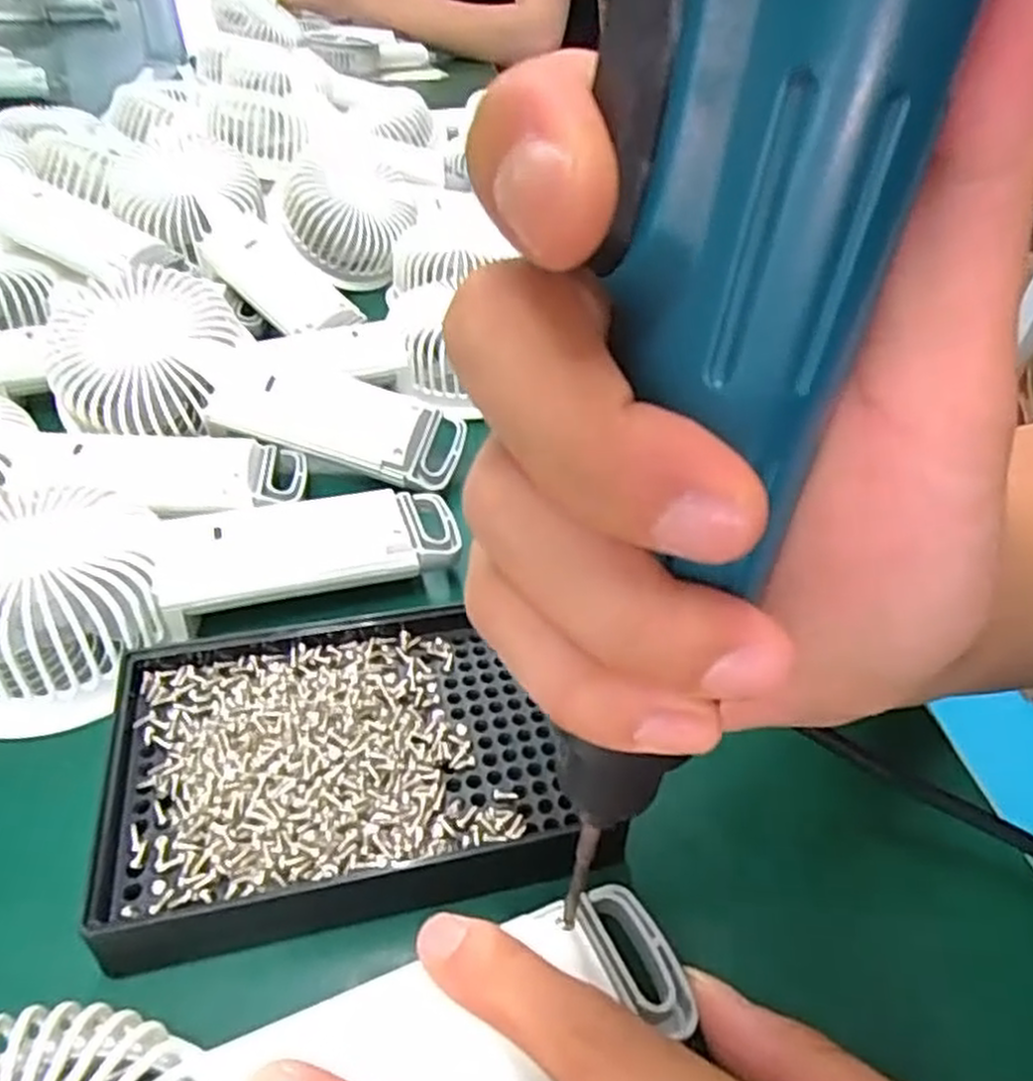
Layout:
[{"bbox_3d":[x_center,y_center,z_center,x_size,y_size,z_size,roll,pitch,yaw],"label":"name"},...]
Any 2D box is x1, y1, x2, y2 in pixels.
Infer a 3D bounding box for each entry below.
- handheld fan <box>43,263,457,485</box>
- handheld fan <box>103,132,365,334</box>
[{"bbox_3d":[-0.109,-0.067,0.340,0.174,0.044,0.071,18,41,-7],"label":"handheld fan"},{"bbox_3d":[-0.155,-0.170,0.435,0.159,0.033,0.068,43,49,4],"label":"handheld fan"}]

